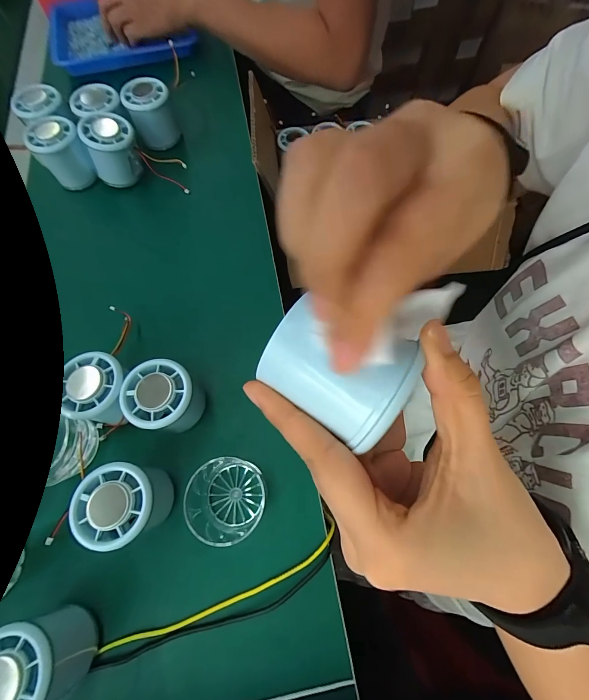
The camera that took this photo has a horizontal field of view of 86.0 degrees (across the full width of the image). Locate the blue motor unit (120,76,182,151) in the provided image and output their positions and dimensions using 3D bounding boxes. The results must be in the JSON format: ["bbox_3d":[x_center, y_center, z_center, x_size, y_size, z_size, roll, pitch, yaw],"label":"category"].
[{"bbox_3d":[-0.185,-0.306,0.413,0.053,0.059,0.049,-18,70,-5],"label":"blue motor unit"}]

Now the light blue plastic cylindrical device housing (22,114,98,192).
[{"bbox_3d":[-0.284,-0.242,0.389,0.054,0.057,0.065,-34,72,-11],"label":"light blue plastic cylindrical device housing"}]

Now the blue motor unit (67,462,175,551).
[{"bbox_3d":[-0.128,0.120,0.254,0.063,0.064,0.058,-14,70,-4],"label":"blue motor unit"}]

